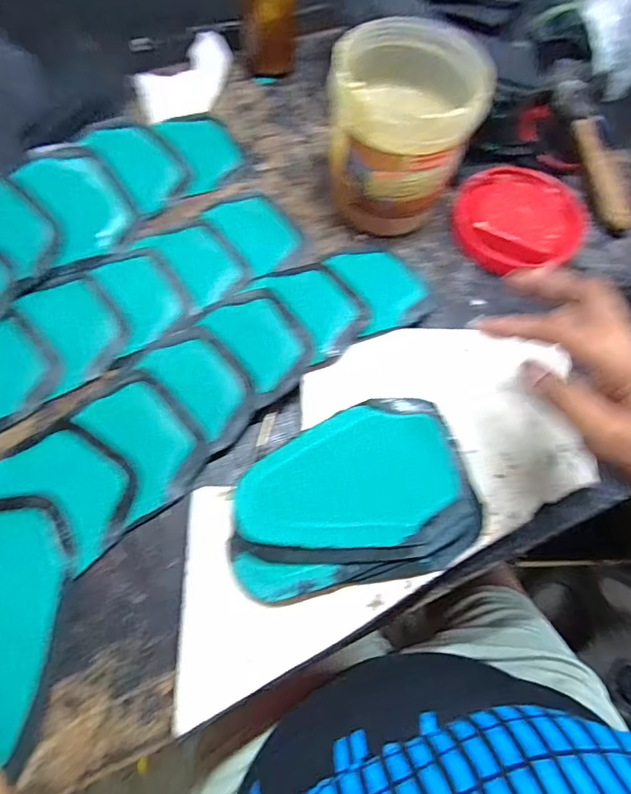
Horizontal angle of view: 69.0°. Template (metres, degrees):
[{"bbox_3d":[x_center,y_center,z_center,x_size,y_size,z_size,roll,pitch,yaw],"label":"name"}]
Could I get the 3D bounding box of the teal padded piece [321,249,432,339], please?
[{"bbox_3d":[0.057,-0.100,0.409,0.073,0.026,0.101,-15,68,-10],"label":"teal padded piece"}]

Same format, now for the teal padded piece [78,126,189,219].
[{"bbox_3d":[-0.168,-0.224,0.446,0.068,0.007,0.089,-39,96,-23],"label":"teal padded piece"}]

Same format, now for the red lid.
[{"bbox_3d":[0.199,-0.173,0.447,0.125,0.031,0.110,-13,68,-9],"label":"red lid"}]

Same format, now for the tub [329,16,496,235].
[{"bbox_3d":[0.074,-0.228,0.404,0.116,0.139,0.107,1,66,-3],"label":"tub"}]

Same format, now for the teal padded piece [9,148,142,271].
[{"bbox_3d":[-0.212,-0.179,0.418,0.081,0.008,0.098,-31,96,-26],"label":"teal padded piece"}]

